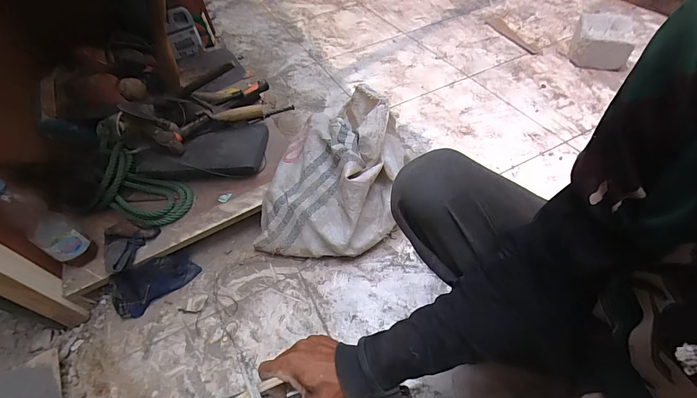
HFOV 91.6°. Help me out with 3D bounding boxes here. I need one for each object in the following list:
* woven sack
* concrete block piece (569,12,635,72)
[{"bbox_3d":[-0.030,-0.061,0.789,0.304,0.205,0.359,7,52,11],"label":"woven sack"},{"bbox_3d":[0.849,-0.529,1.135,0.164,0.109,0.203,16,54,17],"label":"concrete block piece"}]

